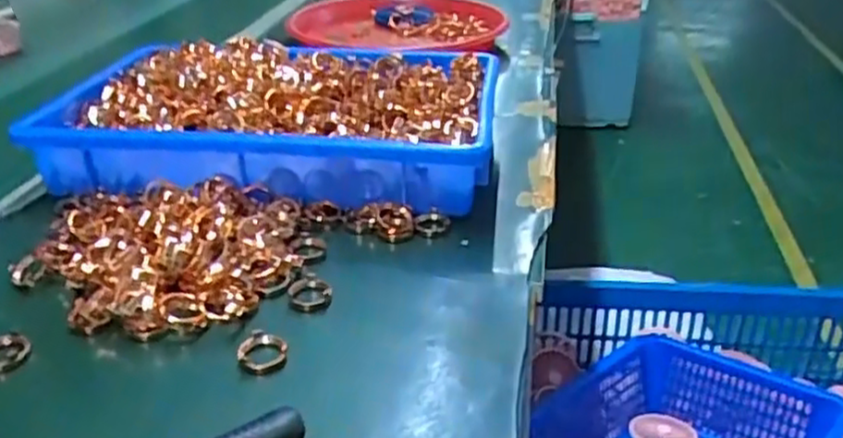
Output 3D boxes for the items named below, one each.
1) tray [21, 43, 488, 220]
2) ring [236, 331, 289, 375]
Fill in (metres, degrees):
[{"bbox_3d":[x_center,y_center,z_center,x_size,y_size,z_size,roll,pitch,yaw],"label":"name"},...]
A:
[{"bbox_3d":[-0.114,-0.089,0.635,0.354,0.071,0.240,5,31,9],"label":"tray"},{"bbox_3d":[-0.090,0.076,0.416,0.026,0.008,0.026,-1,31,0],"label":"ring"}]

